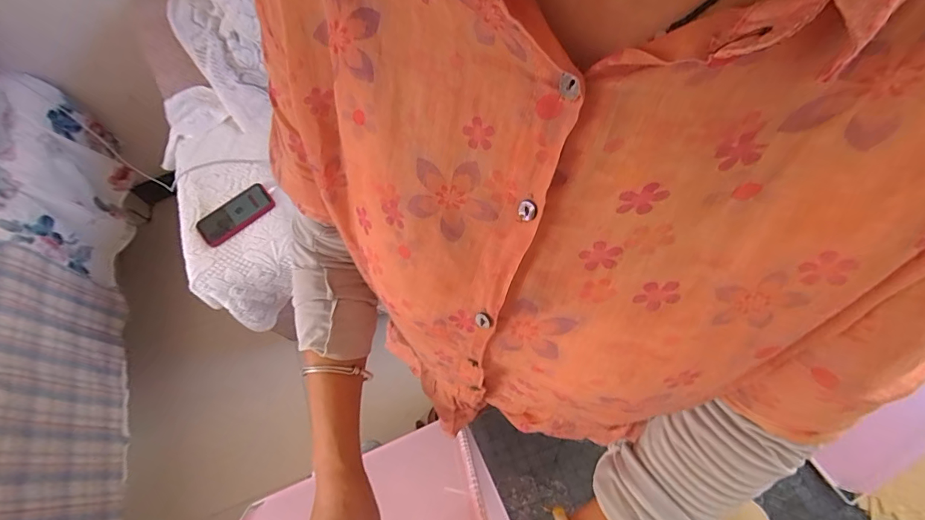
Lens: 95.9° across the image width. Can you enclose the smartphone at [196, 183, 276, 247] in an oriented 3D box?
[{"bbox_3d":[-0.506,-0.101,0.933,0.165,0.018,0.081,-43,68,-13],"label":"smartphone"}]

